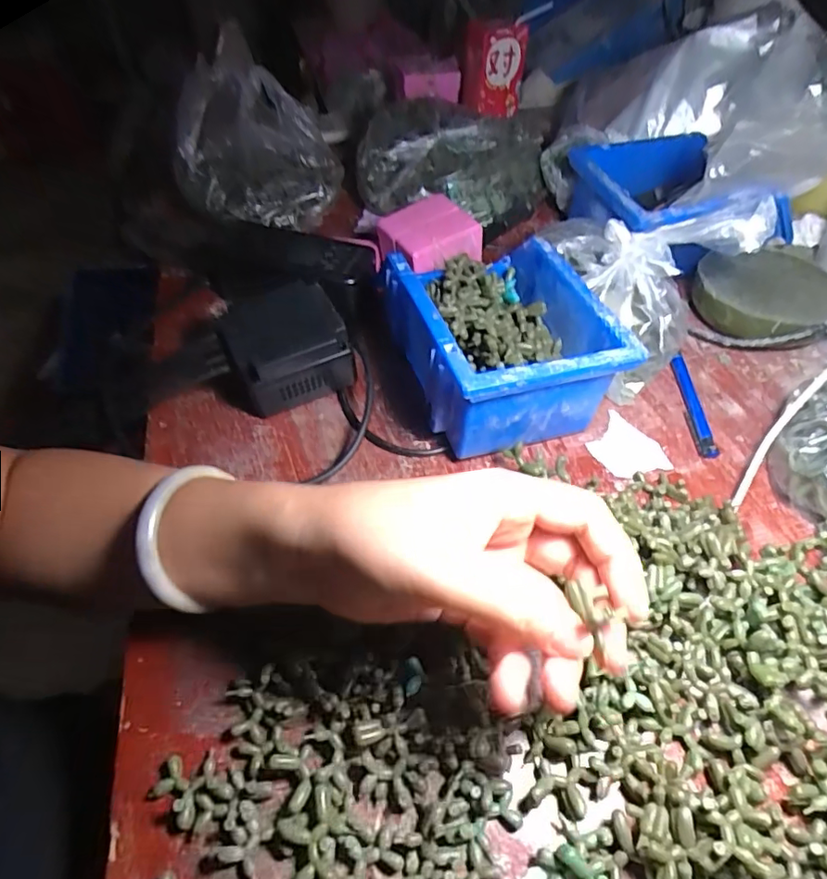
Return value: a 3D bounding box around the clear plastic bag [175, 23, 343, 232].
[{"bbox_3d":[-0.151,-0.286,0.531,0.151,0.121,0.112,-5,49,-4],"label":"clear plastic bag"}]

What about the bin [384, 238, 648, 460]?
[{"bbox_3d":[0.056,-0.071,0.387,0.122,0.083,0.158,-16,50,-13],"label":"bin"}]

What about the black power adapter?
[{"bbox_3d":[-0.094,-0.068,0.402,0.083,0.054,0.078,-15,50,-12],"label":"black power adapter"}]

